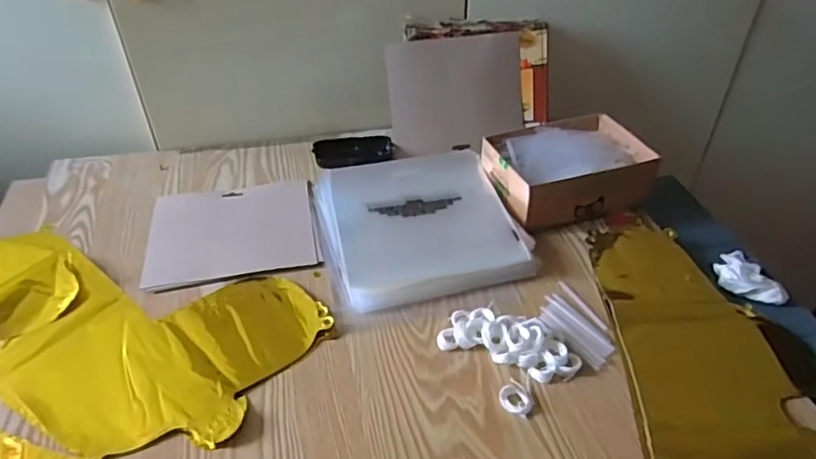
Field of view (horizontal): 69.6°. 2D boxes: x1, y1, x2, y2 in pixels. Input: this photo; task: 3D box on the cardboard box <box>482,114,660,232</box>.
[{"bbox_3d":[0.198,-0.079,0.747,0.192,0.064,0.147,-13,41,-15],"label":"cardboard box"}]

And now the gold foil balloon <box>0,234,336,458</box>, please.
[{"bbox_3d":[-0.303,0.082,0.604,0.399,0.014,0.238,22,44,25],"label":"gold foil balloon"}]

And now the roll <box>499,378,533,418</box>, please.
[{"bbox_3d":[0.098,0.151,0.528,0.030,0.008,0.034,27,46,29],"label":"roll"}]

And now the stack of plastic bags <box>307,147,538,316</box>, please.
[{"bbox_3d":[0.006,-0.017,0.710,0.220,0.030,0.245,-9,40,-11],"label":"stack of plastic bags"}]

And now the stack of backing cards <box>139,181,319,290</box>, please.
[{"bbox_3d":[-0.207,0.000,0.706,0.193,0.009,0.163,-7,40,-9],"label":"stack of backing cards"}]

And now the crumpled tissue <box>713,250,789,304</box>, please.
[{"bbox_3d":[0.378,0.049,0.660,0.058,0.023,0.084,-9,40,-11],"label":"crumpled tissue"}]

